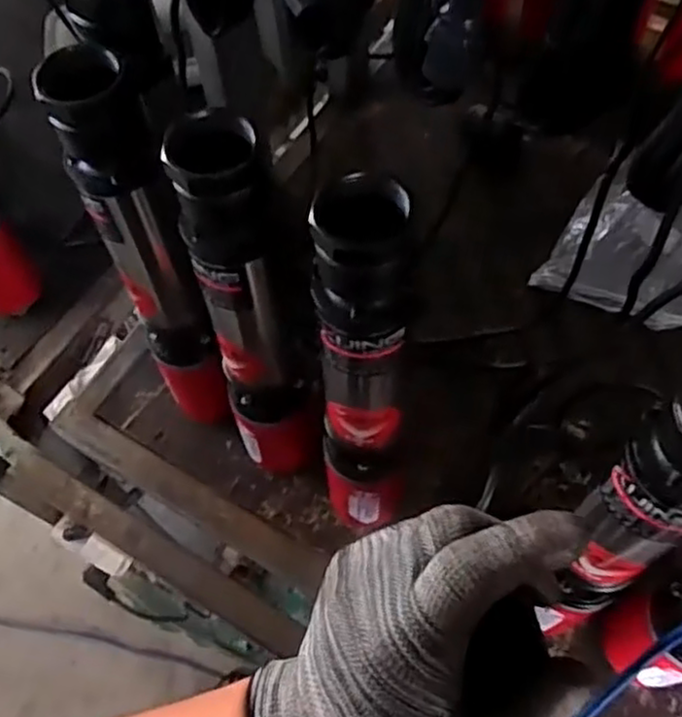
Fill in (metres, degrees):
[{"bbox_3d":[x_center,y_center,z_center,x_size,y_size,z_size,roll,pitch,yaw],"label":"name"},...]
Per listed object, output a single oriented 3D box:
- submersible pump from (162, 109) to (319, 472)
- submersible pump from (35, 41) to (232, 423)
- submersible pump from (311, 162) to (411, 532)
[{"bbox_3d":[-0.070,-0.007,0.583,0.069,0.446,0.060,-24,64,-9],"label":"submersible pump"},{"bbox_3d":[-0.154,-0.066,0.598,0.065,0.401,0.059,-20,63,-7],"label":"submersible pump"},{"bbox_3d":[0.012,0.028,0.526,0.075,0.385,0.072,-8,62,-1],"label":"submersible pump"}]

